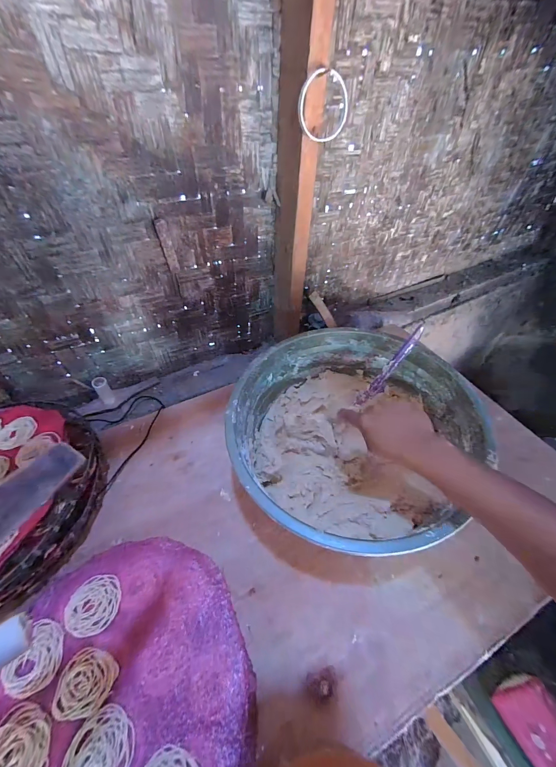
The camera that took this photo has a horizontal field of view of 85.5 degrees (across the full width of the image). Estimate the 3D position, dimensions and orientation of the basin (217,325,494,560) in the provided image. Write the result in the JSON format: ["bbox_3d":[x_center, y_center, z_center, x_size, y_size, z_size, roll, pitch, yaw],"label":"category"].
[{"bbox_3d":[0.123,0.101,0.556,0.400,0.187,0.395,0,49,0],"label":"basin"}]

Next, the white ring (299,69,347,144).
[{"bbox_3d":[0.078,-0.461,0.505,0.089,0.095,0.014,-49,49,15],"label":"white ring"}]

